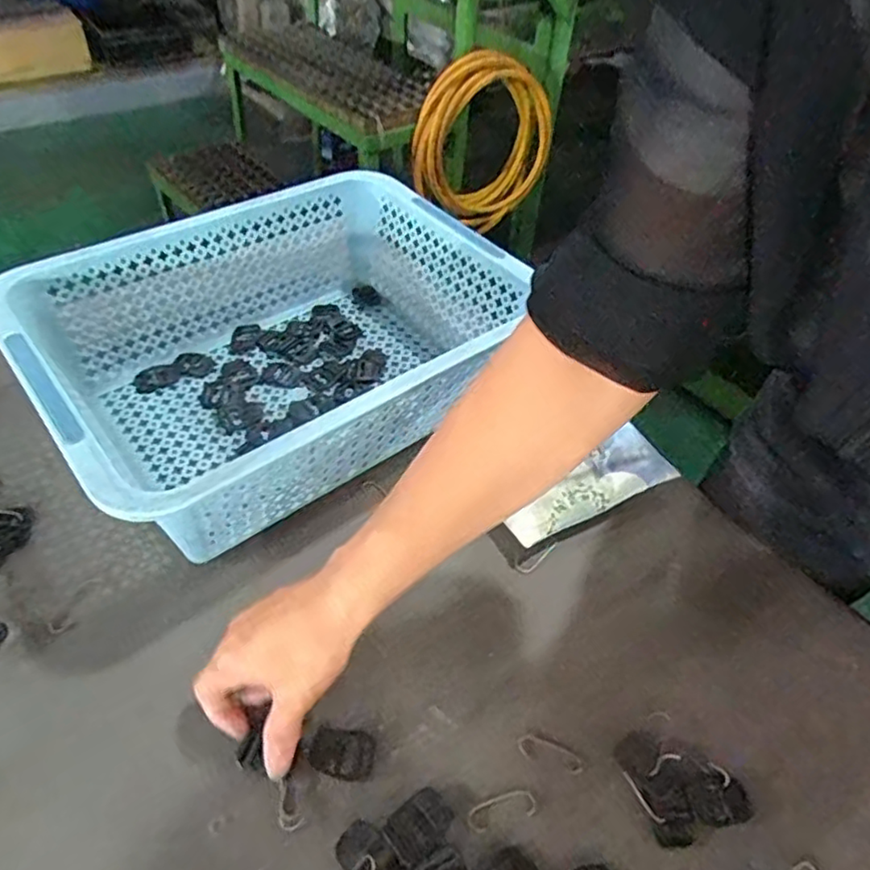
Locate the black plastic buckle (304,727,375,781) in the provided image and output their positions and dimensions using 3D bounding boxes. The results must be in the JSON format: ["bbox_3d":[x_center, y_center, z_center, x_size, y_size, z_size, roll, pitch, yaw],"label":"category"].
[{"bbox_3d":[-0.058,0.193,0.389,0.042,0.004,0.027,9,48,3],"label":"black plastic buckle"}]

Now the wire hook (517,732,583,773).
[{"bbox_3d":[0.073,0.199,0.400,0.042,0.004,0.016,14,48,8],"label":"wire hook"}]

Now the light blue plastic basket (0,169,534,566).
[{"bbox_3d":[-0.124,-0.077,0.555,0.381,0.118,0.286,-30,57,-28],"label":"light blue plastic basket"}]

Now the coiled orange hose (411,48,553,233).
[{"bbox_3d":[0.104,-0.642,1.452,0.365,0.377,0.071,-24,54,-24],"label":"coiled orange hose"}]

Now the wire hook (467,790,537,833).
[{"bbox_3d":[0.039,0.221,0.376,0.042,0.004,0.015,-10,50,-13],"label":"wire hook"}]

